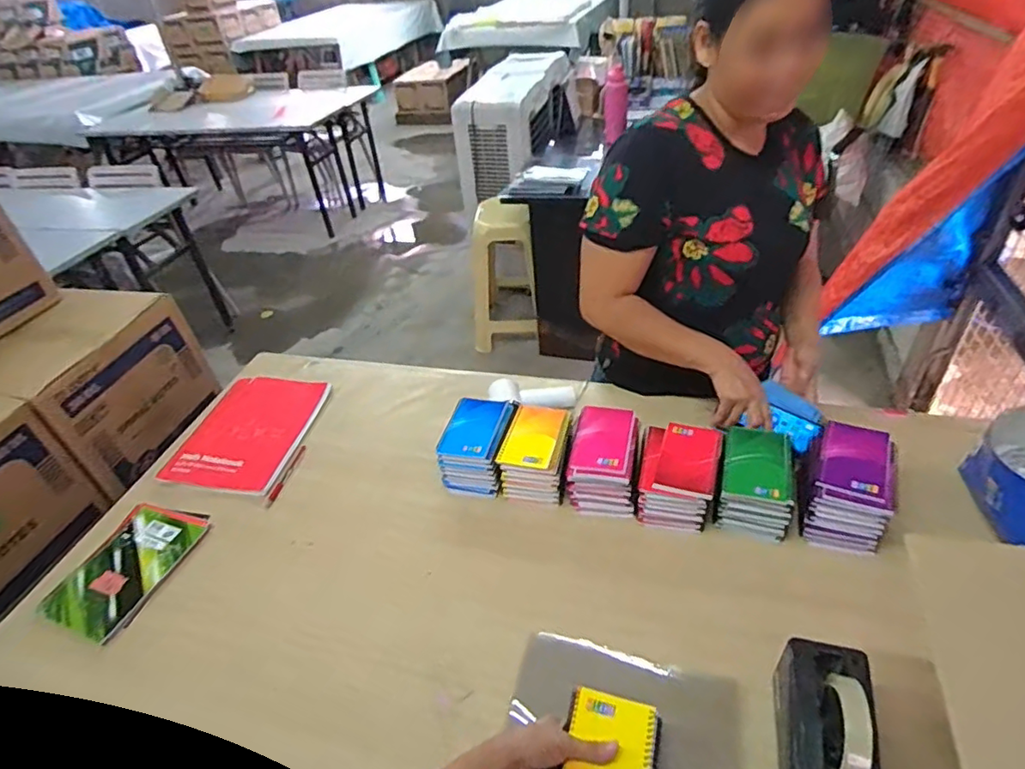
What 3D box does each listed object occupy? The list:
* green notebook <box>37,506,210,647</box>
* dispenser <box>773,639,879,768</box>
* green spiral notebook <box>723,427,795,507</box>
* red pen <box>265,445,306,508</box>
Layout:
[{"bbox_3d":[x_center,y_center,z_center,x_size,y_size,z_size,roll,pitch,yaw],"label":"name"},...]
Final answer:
[{"bbox_3d":[-0.614,0.290,0.904,0.149,0.014,0.206,9,42,19],"label":"green notebook"},{"bbox_3d":[0.316,0.376,0.572,0.088,0.118,0.221,5,54,15],"label":"dispenser"},{"bbox_3d":[0.366,0.119,0.846,0.093,0.020,0.124,7,41,17],"label":"green spiral notebook"},{"bbox_3d":[-0.413,0.166,1.044,0.016,0.006,0.137,3,40,13],"label":"red pen"}]

